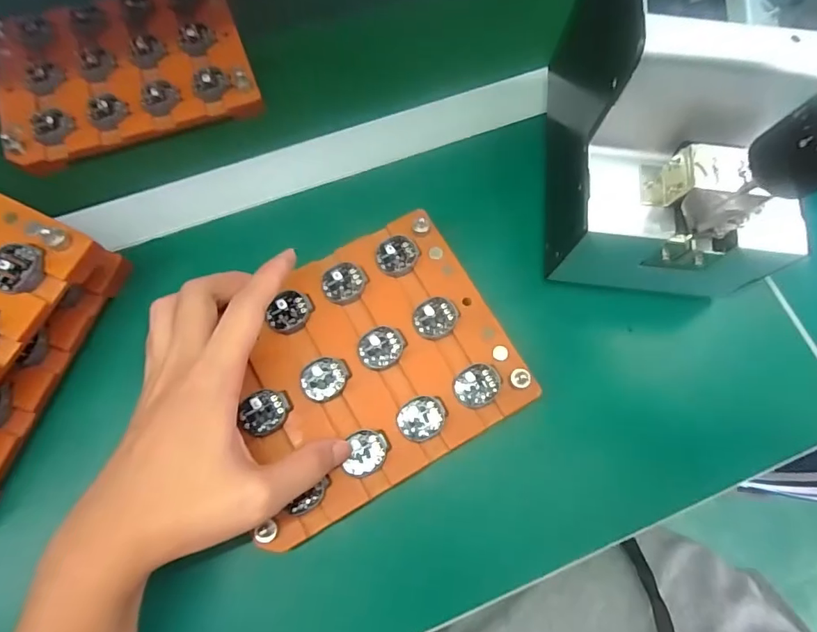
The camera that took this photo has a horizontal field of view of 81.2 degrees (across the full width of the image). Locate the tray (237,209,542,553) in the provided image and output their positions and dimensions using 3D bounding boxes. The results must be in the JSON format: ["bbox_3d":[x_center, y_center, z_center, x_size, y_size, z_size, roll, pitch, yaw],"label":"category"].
[{"bbox_3d":[-0.028,0.027,0.294,0.170,0.012,0.143,-29,73,-10],"label":"tray"}]

